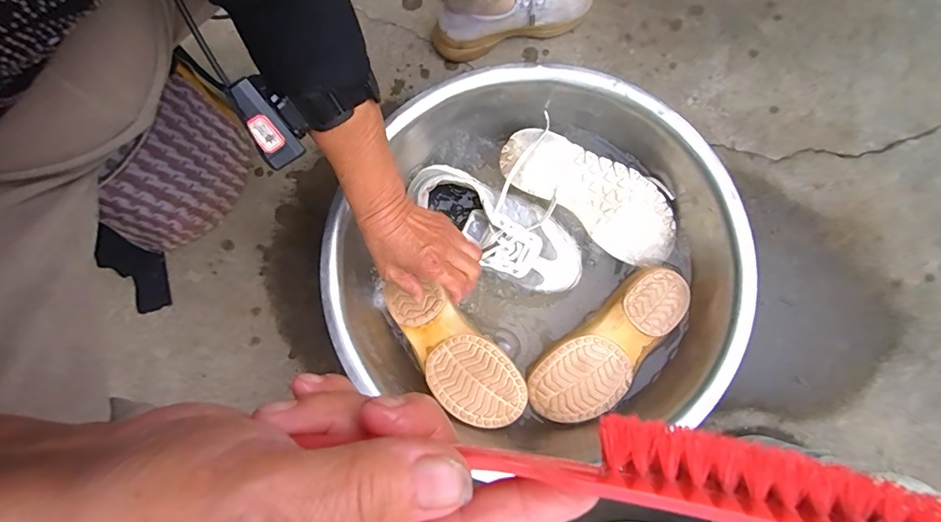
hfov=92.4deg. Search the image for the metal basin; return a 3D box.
[{"bbox_3d":[0.063,0.004,0.561,0.471,0.144,0.440,0,80,1],"label":"metal basin"}]

